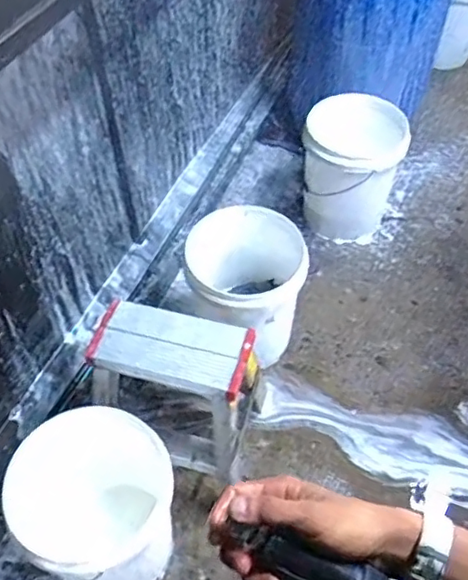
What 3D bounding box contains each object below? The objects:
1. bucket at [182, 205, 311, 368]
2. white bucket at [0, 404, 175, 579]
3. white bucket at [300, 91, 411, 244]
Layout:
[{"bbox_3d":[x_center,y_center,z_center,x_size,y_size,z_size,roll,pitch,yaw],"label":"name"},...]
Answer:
[{"bbox_3d":[0.029,-0.013,1.622,0.292,0.335,0.334,-3,50,-1],"label":"bucket"},{"bbox_3d":[-0.302,0.441,1.291,0.322,0.342,0.278,14,52,13],"label":"white bucket"},{"bbox_3d":[0.369,-0.381,1.907,0.287,0.389,0.287,-1,50,1],"label":"white bucket"}]

